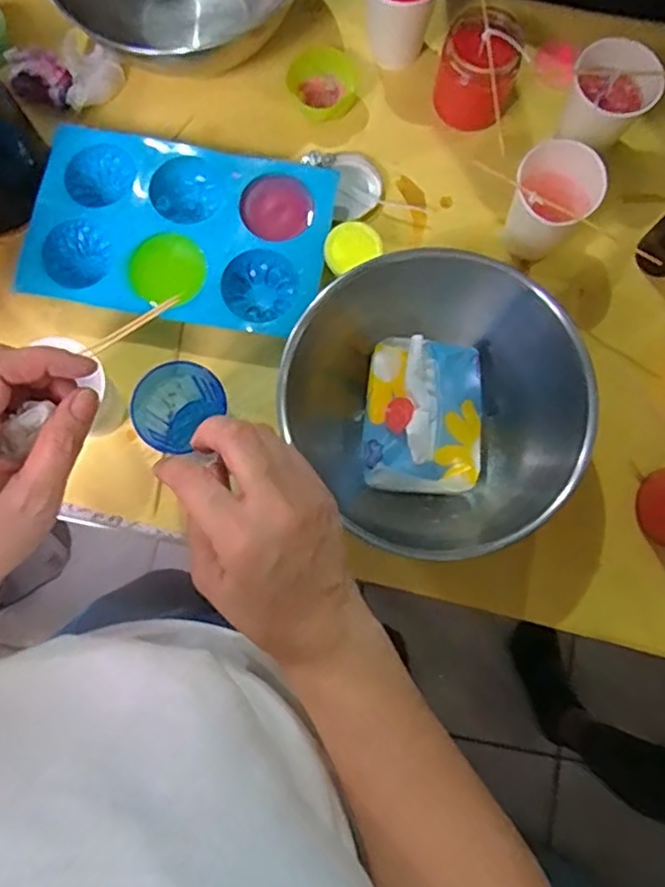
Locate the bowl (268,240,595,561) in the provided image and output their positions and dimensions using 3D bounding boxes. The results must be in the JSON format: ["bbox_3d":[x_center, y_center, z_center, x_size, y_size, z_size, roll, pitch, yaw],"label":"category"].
[{"bbox_3d":[0.075,-0.038,0.526,0.232,0.088,0.250,4,79,1],"label":"bowl"}]

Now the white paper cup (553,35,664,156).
[{"bbox_3d":[0.237,-0.293,0.572,0.069,0.088,0.071,0,79,1],"label":"white paper cup"}]

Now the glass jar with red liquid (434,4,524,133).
[{"bbox_3d":[0.132,-0.333,0.582,0.068,0.080,0.064,0,79,1],"label":"glass jar with red liquid"}]

